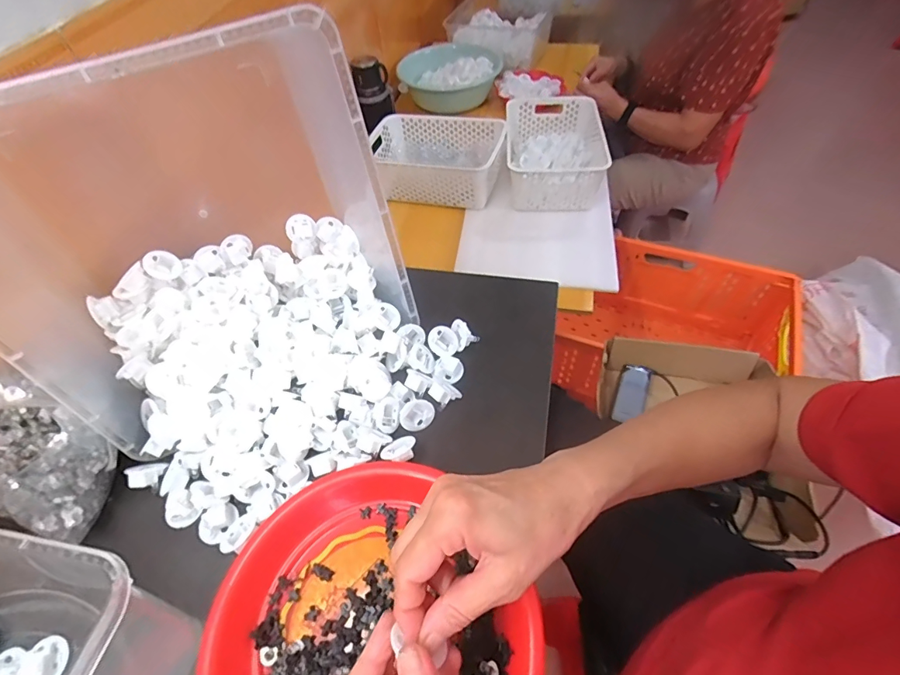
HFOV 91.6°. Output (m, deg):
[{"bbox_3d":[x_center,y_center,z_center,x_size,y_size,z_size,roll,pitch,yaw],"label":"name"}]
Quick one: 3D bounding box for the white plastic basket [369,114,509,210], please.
[{"bbox_3d":[-0.034,-0.428,1.050,0.320,0.099,0.209,10,55,11],"label":"white plastic basket"}]

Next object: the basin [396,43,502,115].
[{"bbox_3d":[-0.006,-0.800,1.358,0.290,0.126,0.290,-2,53,2],"label":"basin"}]

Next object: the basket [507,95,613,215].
[{"bbox_3d":[0.250,-0.447,1.047,0.223,0.121,0.316,1,53,4],"label":"basket"}]

